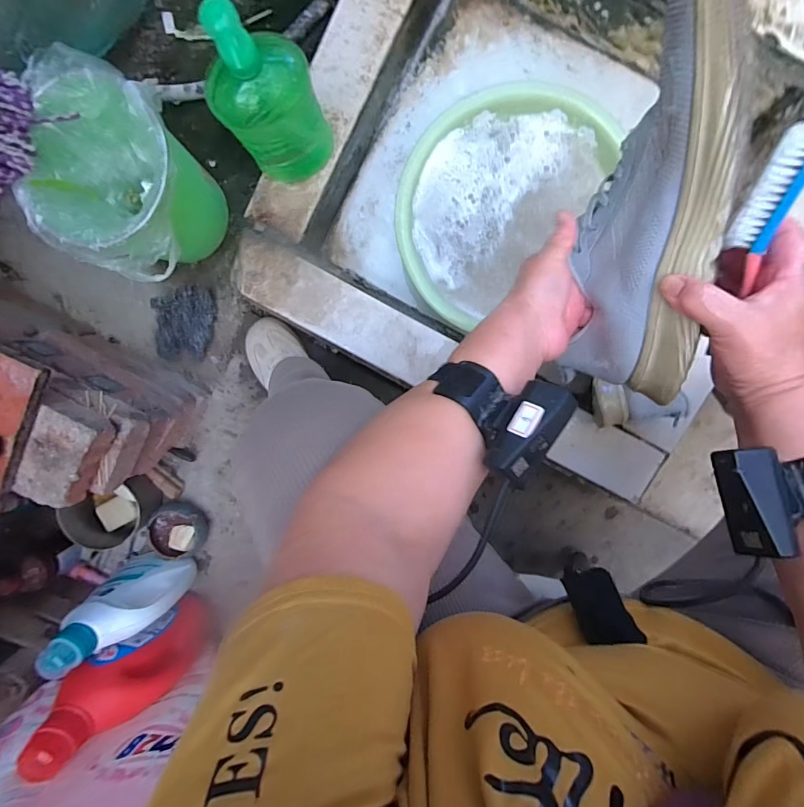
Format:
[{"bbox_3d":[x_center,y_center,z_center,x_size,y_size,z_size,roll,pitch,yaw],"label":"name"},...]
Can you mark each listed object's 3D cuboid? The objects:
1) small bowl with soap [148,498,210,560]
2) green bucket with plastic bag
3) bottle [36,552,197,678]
[{"bbox_3d":[-0.417,0.236,0.797,0.098,0.055,0.103,0,100,1],"label":"small bowl with soap"},{"bbox_3d":[-0.391,-0.324,0.636,0.187,0.206,0.260,6,100,0],"label":"green bucket with plastic bag"},{"bbox_3d":[-0.471,0.341,0.700,0.095,0.243,0.088,-13,100,25],"label":"bottle"}]

